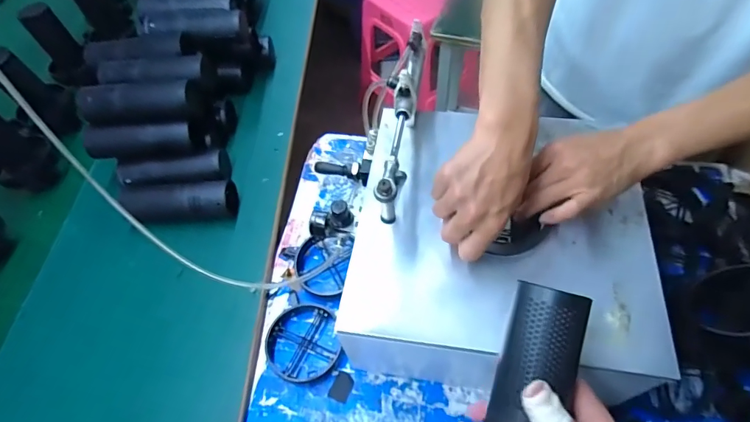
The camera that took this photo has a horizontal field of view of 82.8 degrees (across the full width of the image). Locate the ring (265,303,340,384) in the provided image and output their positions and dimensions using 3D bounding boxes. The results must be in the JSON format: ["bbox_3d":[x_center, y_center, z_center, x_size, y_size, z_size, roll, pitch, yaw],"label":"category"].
[{"bbox_3d":[-0.094,0.166,0.542,0.089,0.015,0.098,-8,57,0],"label":"ring"}]

